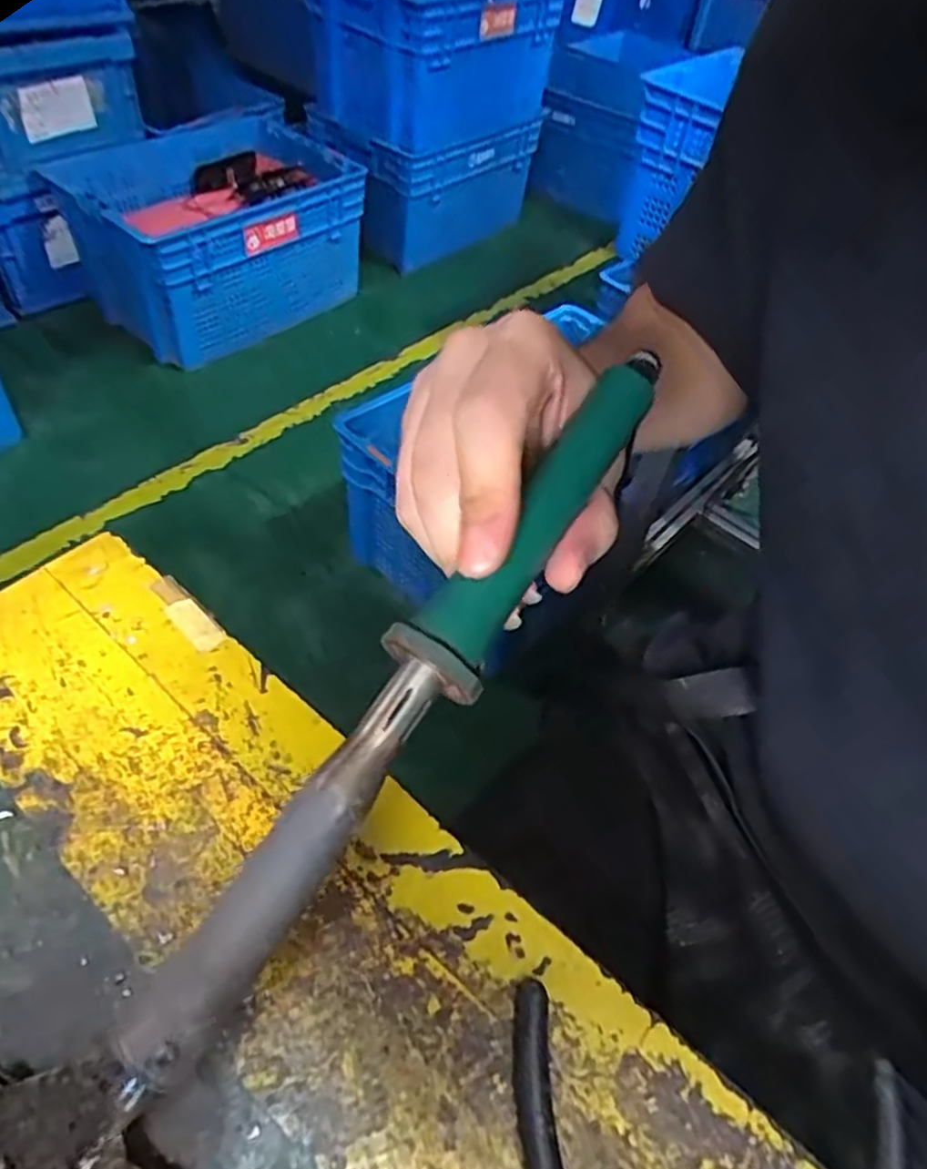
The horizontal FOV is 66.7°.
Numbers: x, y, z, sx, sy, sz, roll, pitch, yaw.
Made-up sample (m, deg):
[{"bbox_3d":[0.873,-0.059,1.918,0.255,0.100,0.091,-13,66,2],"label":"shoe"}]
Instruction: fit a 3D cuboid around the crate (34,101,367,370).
[{"bbox_3d":[-0.554,-0.816,1.662,0.427,0.354,0.620,31,53,16],"label":"crate"}]

